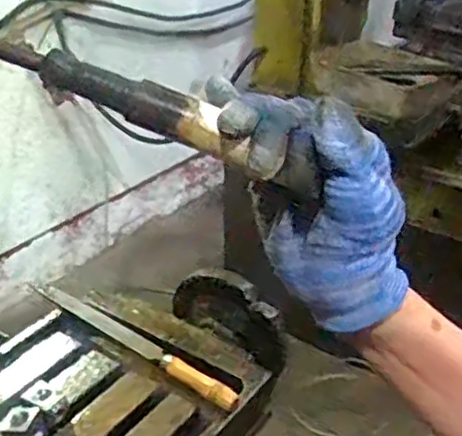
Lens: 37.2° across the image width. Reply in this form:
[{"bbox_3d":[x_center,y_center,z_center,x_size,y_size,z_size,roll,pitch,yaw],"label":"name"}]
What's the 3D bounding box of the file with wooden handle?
[{"bbox_3d":[-0.098,0.117,0.670,0.263,0.022,0.021,23,38,33],"label":"file with wooden handle"}]

